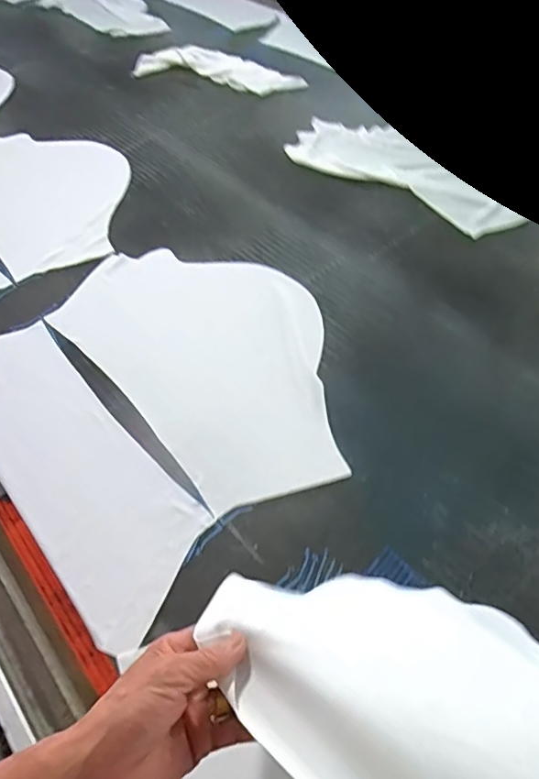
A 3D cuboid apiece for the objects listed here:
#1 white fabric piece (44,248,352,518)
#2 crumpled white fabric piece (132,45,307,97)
[{"bbox_3d":[-0.070,-0.064,0.711,0.284,0.010,0.471,-36,57,-21],"label":"white fabric piece"},{"bbox_3d":[-0.125,-0.765,1.276,0.466,0.022,0.152,21,57,20],"label":"crumpled white fabric piece"}]

